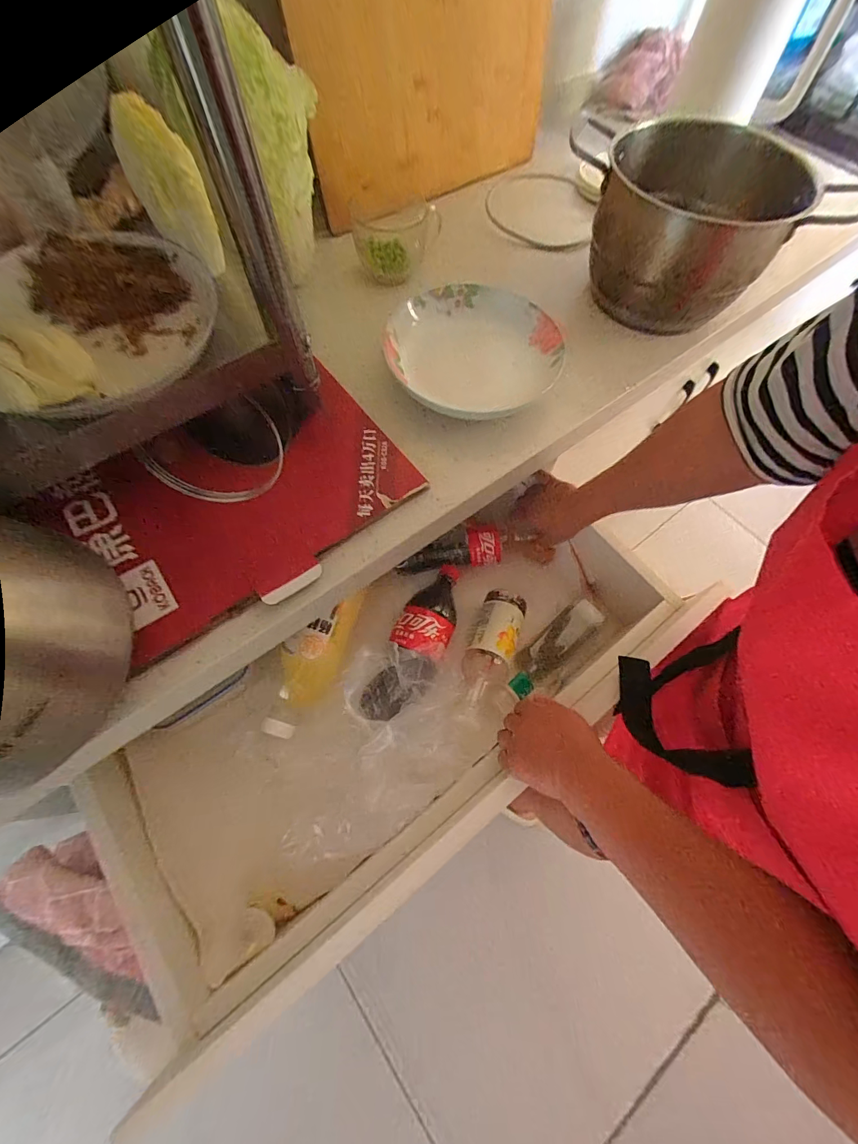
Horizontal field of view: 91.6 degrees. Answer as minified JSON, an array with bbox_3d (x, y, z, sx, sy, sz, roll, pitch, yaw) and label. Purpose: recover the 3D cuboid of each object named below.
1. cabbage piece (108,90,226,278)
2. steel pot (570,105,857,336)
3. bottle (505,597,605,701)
[{"bbox_3d":[-0.218,-0.320,0.349,0.060,0.107,0.023,26,66,11],"label":"cabbage piece"},{"bbox_3d":[0.312,-0.412,0.522,0.219,0.140,0.260,-23,67,-12],"label":"steel pot"},{"bbox_3d":[0.174,0.107,0.588,0.169,0.039,0.048,-38,70,-18],"label":"bottle"}]

